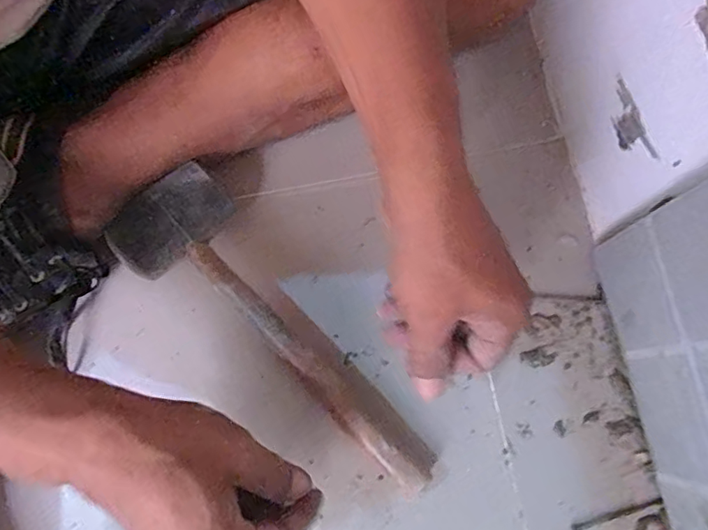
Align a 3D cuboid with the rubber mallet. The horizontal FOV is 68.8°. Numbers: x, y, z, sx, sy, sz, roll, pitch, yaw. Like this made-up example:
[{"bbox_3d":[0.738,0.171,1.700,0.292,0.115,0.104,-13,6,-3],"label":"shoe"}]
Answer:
[{"bbox_3d":[-0.062,0.058,0.377,0.085,0.057,0.285,-39,78,-8],"label":"rubber mallet"}]

